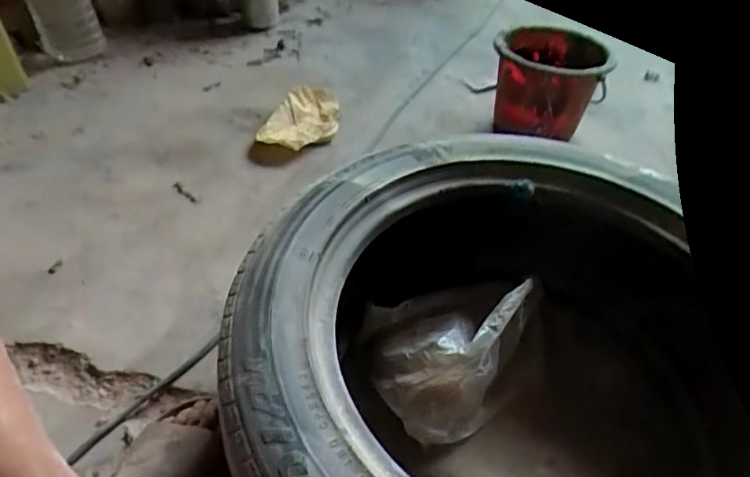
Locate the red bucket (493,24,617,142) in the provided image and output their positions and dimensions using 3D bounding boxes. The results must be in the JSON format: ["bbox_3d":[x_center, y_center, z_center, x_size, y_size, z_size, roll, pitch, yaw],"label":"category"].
[{"bbox_3d":[0.310,-0.296,1.029,0.181,0.141,0.216,6,45,3],"label":"red bucket"}]

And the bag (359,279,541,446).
[{"bbox_3d":[0.104,0.133,0.641,0.221,0.109,0.168,-6,46,-10],"label":"bag"}]

